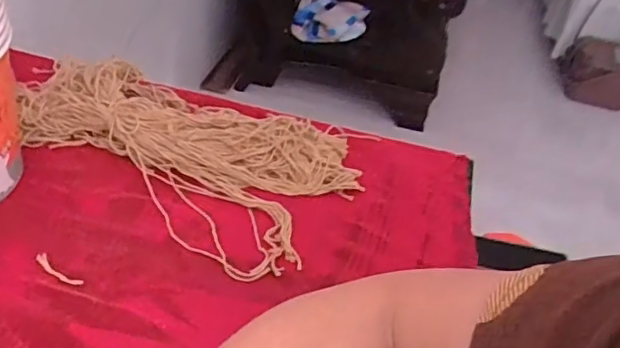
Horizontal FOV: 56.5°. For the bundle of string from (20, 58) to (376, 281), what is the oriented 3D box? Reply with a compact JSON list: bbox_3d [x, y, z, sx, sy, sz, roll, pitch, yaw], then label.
[{"bbox_3d":[-0.122,-0.041,0.562,0.331,0.038,0.204,22,43,17],"label":"bundle of string"}]

